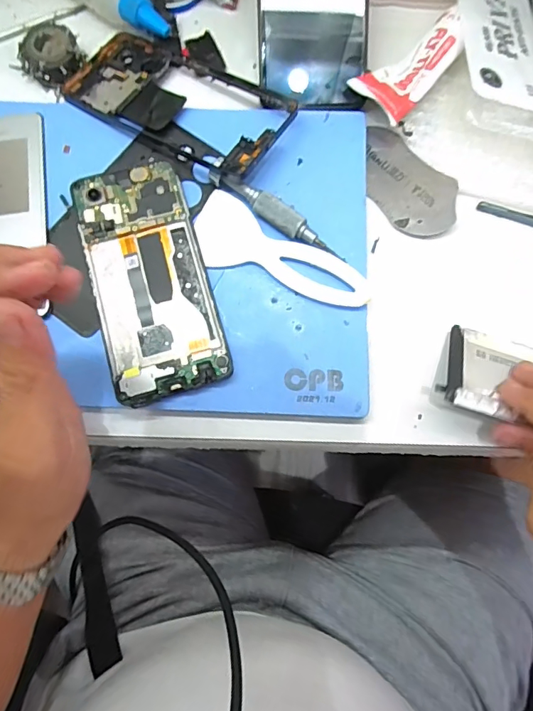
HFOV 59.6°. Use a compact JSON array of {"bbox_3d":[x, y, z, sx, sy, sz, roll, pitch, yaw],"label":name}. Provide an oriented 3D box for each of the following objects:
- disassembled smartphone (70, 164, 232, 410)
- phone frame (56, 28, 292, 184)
[{"bbox_3d":[-0.077,-0.051,0.303,0.070,0.010,0.159,-16,77,-5],"label":"disassembled smartphone"},{"bbox_3d":[-0.063,-0.182,0.338,0.165,0.012,0.078,29,74,15],"label":"phone frame"}]

